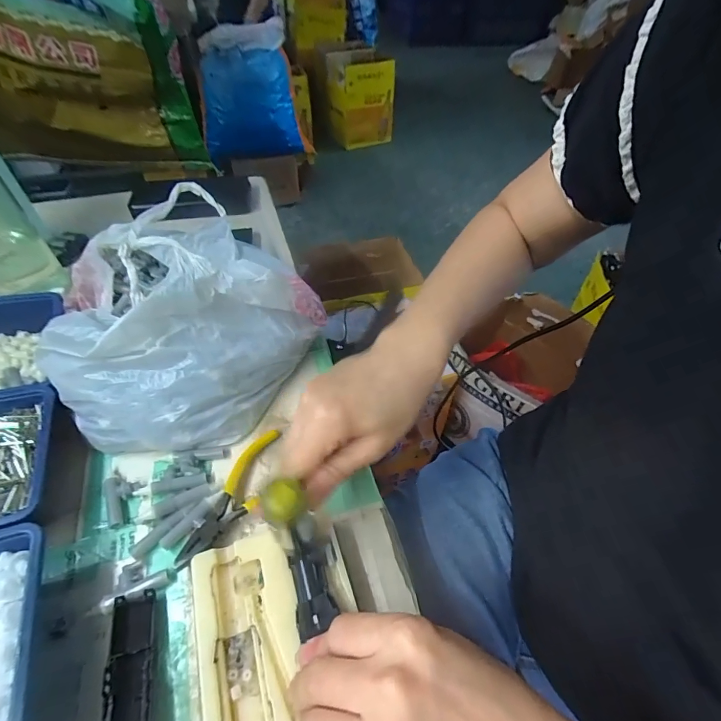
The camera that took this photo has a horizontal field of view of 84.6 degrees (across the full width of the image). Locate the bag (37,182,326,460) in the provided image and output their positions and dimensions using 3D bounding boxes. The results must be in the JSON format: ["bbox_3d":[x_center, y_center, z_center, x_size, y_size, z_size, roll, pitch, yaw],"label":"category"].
[{"bbox_3d":[-0.161,-0.053,0.343,0.227,0.093,0.218,36,58,26],"label":"bag"}]

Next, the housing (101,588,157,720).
[{"bbox_3d":[-0.121,0.189,0.206,0.024,0.021,0.120,-14,51,-13],"label":"housing"}]

